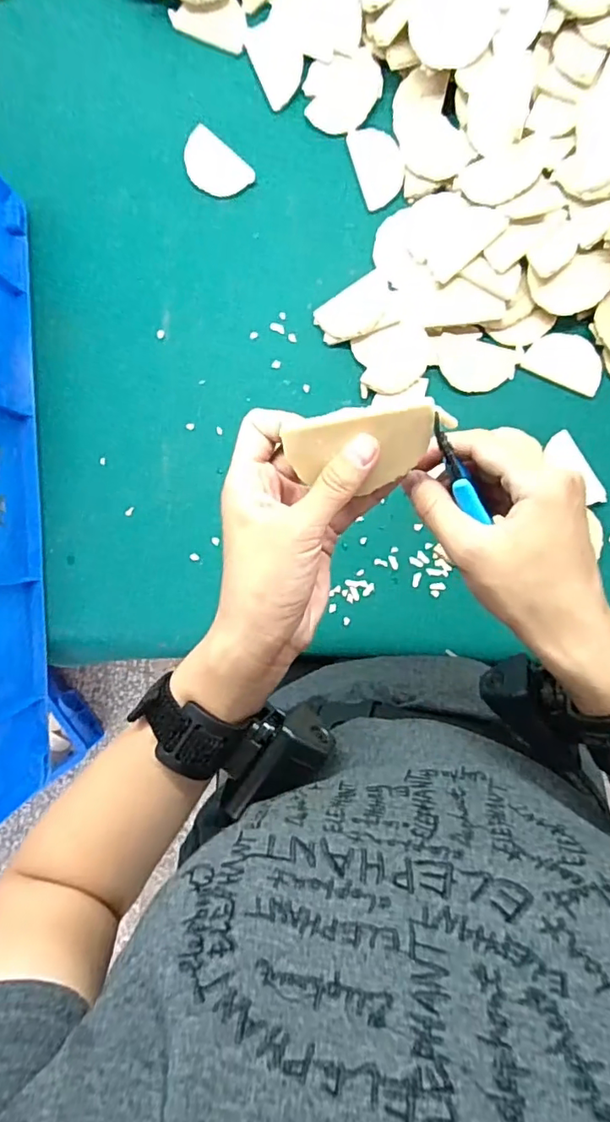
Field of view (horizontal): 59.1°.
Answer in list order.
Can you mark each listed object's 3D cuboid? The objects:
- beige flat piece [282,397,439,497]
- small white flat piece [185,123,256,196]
[{"bbox_3d":[0.027,-0.053,0.255,0.066,0.004,0.041,-7,128,0],"label":"beige flat piece"},{"bbox_3d":[-0.086,-0.373,0.510,0.068,0.014,0.041,41,96,3],"label":"small white flat piece"}]

